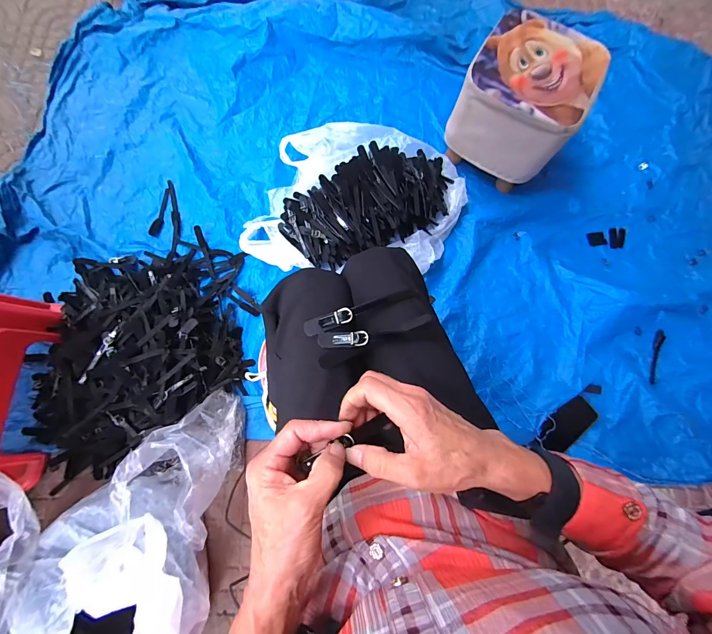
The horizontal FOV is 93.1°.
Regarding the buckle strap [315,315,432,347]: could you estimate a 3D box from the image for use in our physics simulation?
[{"bbox_3d":[0.023,0.020,0.396,0.132,0.014,0.021,-10,77,-6],"label":"buckle strap"}]

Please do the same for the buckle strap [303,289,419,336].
[{"bbox_3d":[0.005,-0.009,0.395,0.136,0.012,0.018,-19,79,-8],"label":"buckle strap"}]

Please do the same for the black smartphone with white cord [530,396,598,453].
[{"bbox_3d":[0.476,0.249,0.766,0.178,0.011,0.079,-32,90,-18],"label":"black smartphone with white cord"}]

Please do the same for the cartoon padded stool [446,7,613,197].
[{"bbox_3d":[0.386,-0.498,0.829,0.251,0.258,0.264,31,76,4],"label":"cartoon padded stool"}]

